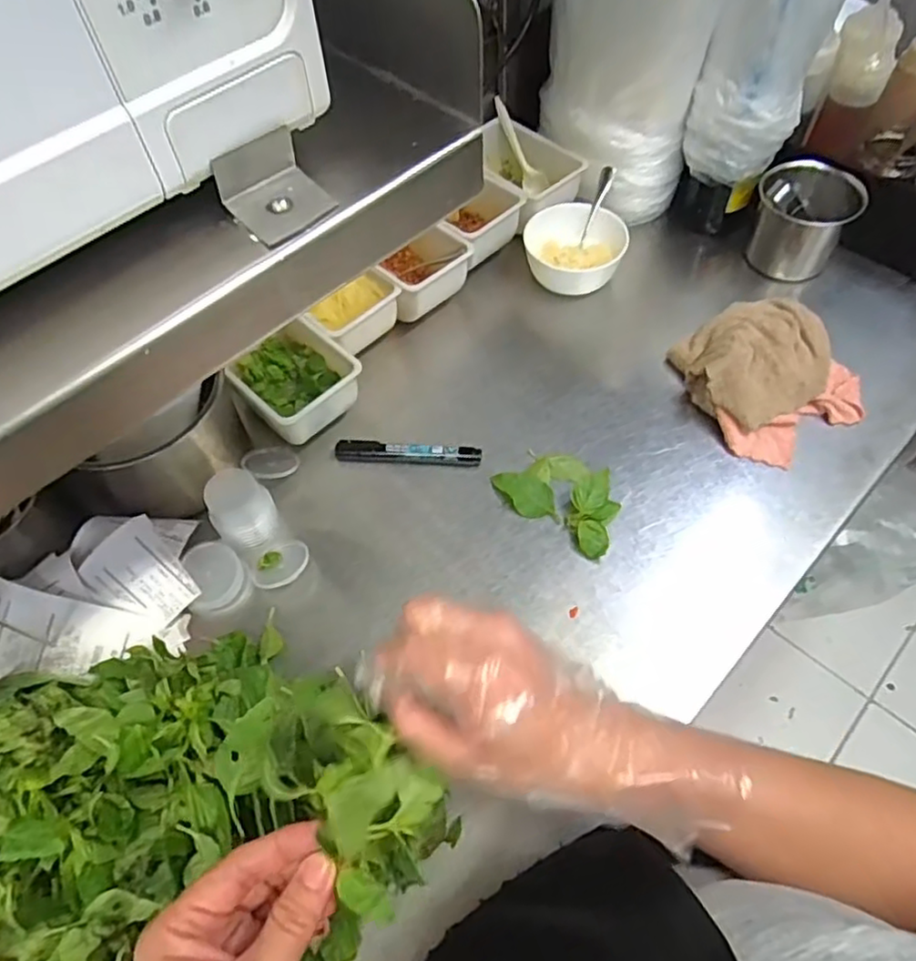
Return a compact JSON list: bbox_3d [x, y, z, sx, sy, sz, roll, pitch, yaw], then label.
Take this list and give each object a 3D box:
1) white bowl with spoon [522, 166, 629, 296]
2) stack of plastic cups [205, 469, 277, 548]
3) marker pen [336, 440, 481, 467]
[{"bbox_3d":[0.124,-0.266,0.716,0.103,0.070,0.107,-2,57,3],"label":"white bowl with spoon"},{"bbox_3d":[-0.182,0.025,0.558,0.050,0.057,0.046,-19,58,-7],"label":"stack of plastic cups"},{"bbox_3d":[-0.045,-0.029,0.607,0.131,0.016,0.022,2,58,6],"label":"marker pen"}]

